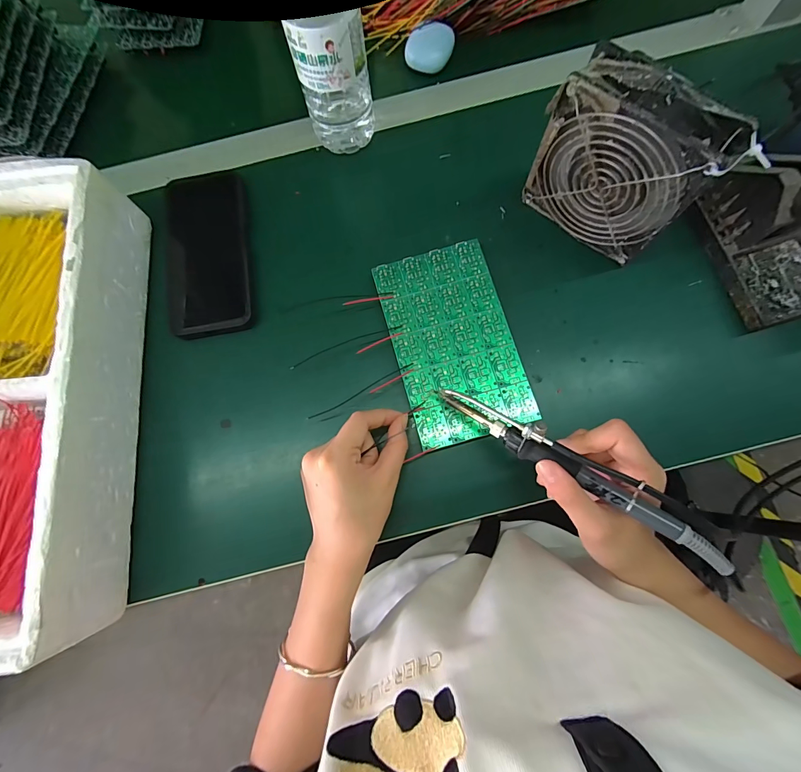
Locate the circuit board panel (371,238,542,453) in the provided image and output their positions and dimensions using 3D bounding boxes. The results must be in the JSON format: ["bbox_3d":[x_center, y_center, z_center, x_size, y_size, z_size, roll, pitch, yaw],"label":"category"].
[{"bbox_3d":[0.045,-0.040,0.327,0.101,0.004,0.172,-16,78,0],"label":"circuit board panel"}]

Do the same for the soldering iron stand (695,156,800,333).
[{"bbox_3d":[0.319,-0.126,0.312,0.078,0.081,0.138,-17,82,-1],"label":"soldering iron stand"}]

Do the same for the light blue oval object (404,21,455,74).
[{"bbox_3d":[0.031,-0.362,0.396,0.048,0.029,0.036,8,78,5],"label":"light blue oval object"}]

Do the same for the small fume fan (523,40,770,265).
[{"bbox_3d":[0.173,-0.171,0.301,0.126,0.128,0.045,42,85,6],"label":"small fume fan"}]

